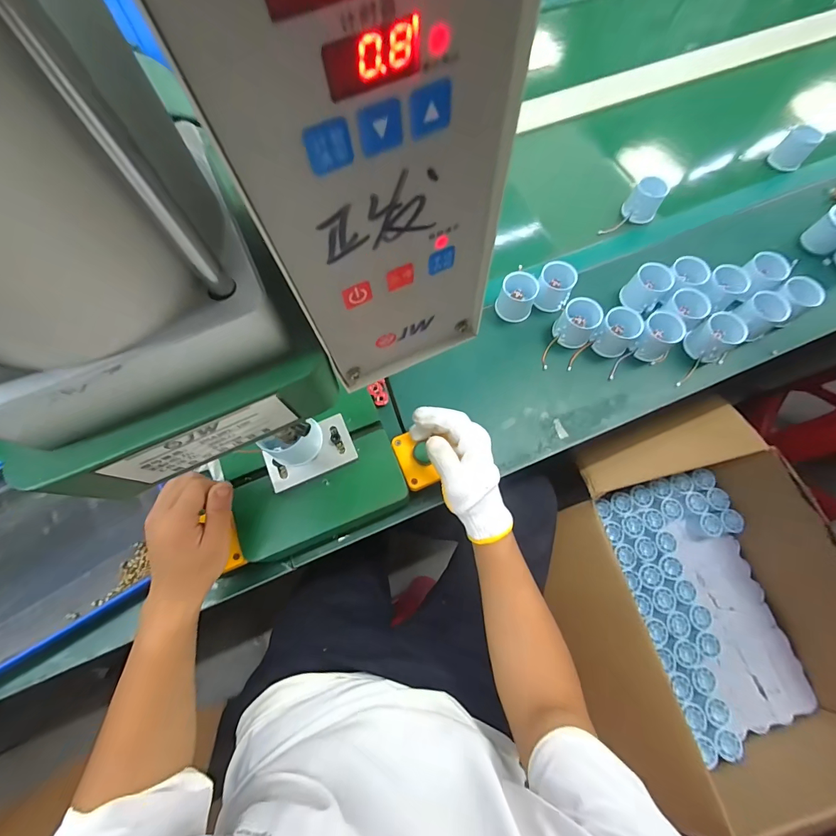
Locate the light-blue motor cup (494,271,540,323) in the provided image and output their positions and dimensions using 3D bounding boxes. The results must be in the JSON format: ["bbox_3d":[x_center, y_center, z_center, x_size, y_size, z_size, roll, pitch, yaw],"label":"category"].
[{"bbox_3d":[0.147,-0.178,0.560,0.054,0.049,0.062,19,71,7],"label":"light-blue motor cup"}]

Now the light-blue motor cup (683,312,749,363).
[{"bbox_3d":[0.425,-0.115,0.532,0.056,0.049,0.051,0,70,1],"label":"light-blue motor cup"}]

